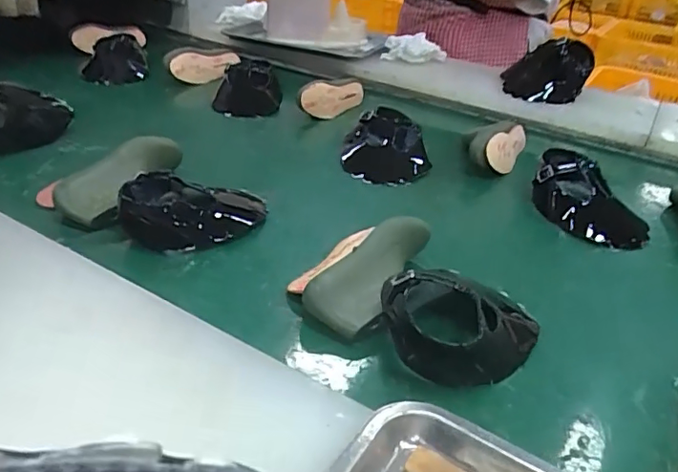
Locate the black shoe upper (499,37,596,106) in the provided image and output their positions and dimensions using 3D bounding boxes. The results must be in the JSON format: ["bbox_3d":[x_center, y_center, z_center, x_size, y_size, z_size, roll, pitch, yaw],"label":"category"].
[{"bbox_3d":[0.409,-0.328,1.076,0.156,0.099,0.119,15,33,19],"label":"black shoe upper"}]

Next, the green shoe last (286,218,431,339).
[{"bbox_3d":[0.019,0.027,0.592,0.107,0.067,0.184,16,34,20],"label":"green shoe last"}]

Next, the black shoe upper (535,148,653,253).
[{"bbox_3d":[0.340,-0.053,0.748,0.103,0.073,0.158,-6,32,-13],"label":"black shoe upper"}]

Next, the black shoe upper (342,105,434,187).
[{"bbox_3d":[0.074,-0.142,0.868,0.133,0.073,0.140,4,31,2],"label":"black shoe upper"}]

